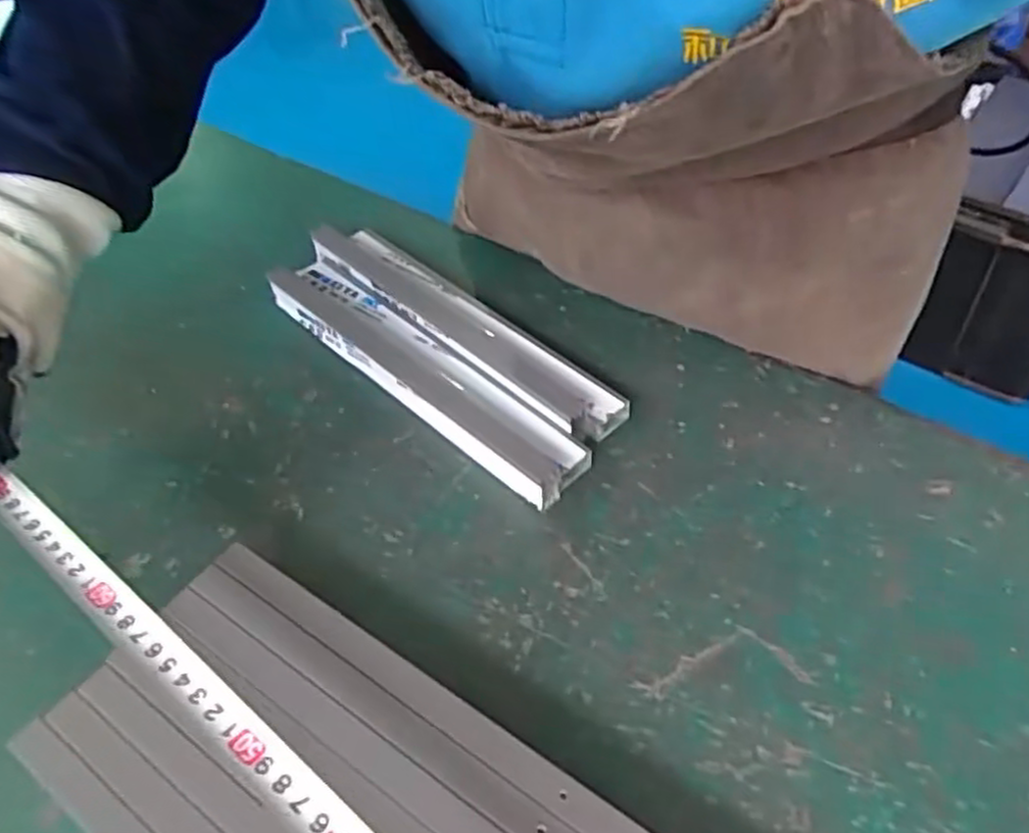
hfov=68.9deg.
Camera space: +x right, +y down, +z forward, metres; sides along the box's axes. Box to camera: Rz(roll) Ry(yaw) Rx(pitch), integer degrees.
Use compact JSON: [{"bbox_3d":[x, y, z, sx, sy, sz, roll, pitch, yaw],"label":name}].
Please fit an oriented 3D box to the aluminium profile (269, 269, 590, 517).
[{"bbox_3d":[-0.066,-0.031,0.480,0.049,0.026,0.266,-35,55,-27],"label":"aluminium profile"}]

